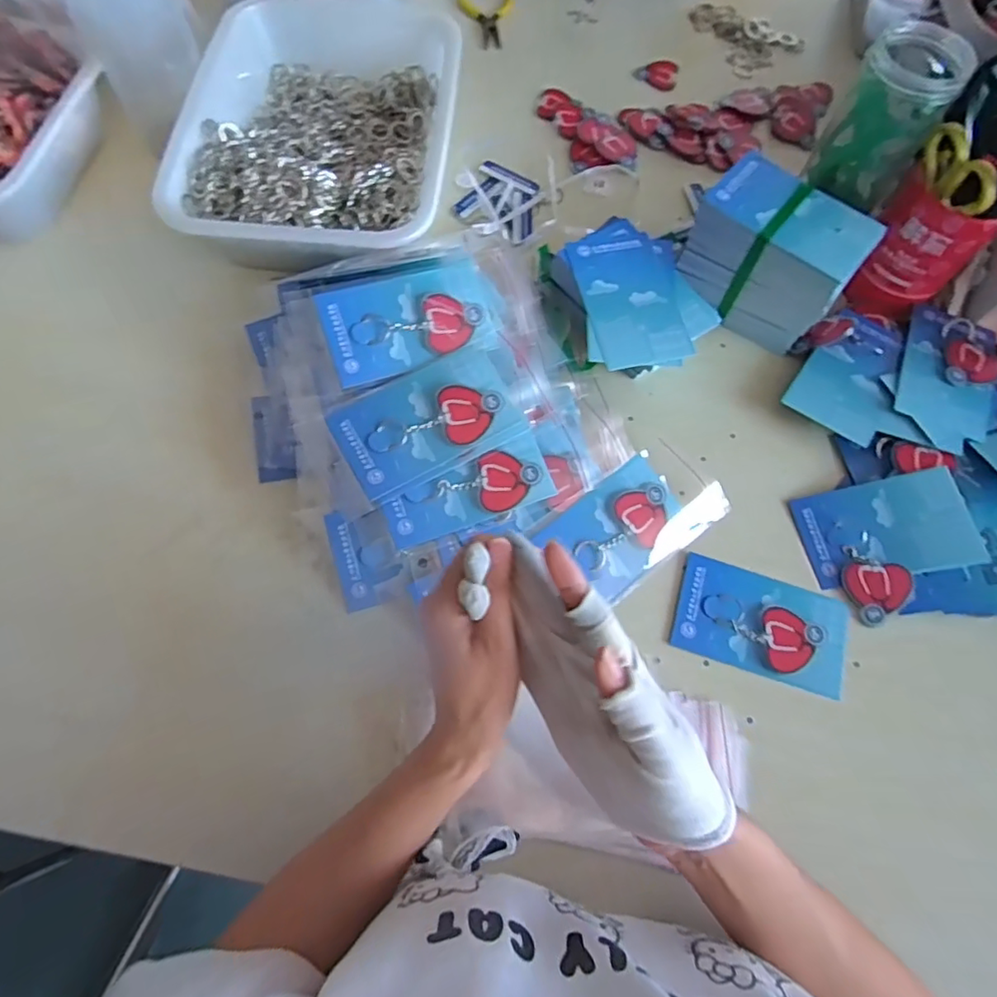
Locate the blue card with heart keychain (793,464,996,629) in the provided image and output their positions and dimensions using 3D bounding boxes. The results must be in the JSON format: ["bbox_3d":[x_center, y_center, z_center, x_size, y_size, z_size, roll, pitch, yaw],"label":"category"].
[{"bbox_3d":[0.330,0.037,0.494,0.135,0.016,0.105,-10,68,-6],"label":"blue card with heart keychain"}]

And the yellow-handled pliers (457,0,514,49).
[{"bbox_3d":[-0.013,-0.606,0.749,0.073,0.008,0.106,-2,73,-10],"label":"yellow-handled pliers"}]

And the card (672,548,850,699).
[{"bbox_3d":[0.210,0.098,0.473,0.133,0.007,0.080,18,68,6],"label":"card"}]

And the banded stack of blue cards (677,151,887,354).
[{"bbox_3d":[0.246,-0.217,0.543,0.138,0.104,0.093,36,71,12],"label":"banded stack of blue cards"}]

